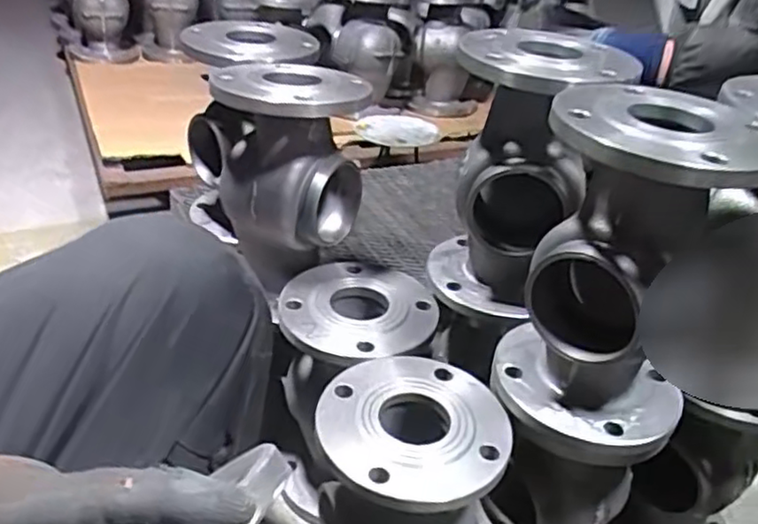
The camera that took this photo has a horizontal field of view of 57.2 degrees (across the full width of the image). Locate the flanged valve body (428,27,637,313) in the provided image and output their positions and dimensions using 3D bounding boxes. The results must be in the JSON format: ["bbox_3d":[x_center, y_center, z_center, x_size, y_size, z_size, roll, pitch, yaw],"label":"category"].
[{"bbox_3d":[0.146,-0.084,0.740,0.148,0.278,0.159,4,31,-2],"label":"flanged valve body"}]

